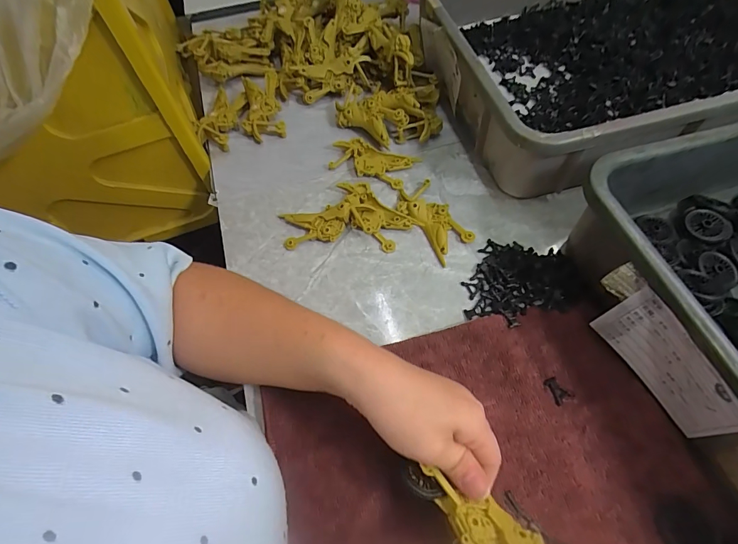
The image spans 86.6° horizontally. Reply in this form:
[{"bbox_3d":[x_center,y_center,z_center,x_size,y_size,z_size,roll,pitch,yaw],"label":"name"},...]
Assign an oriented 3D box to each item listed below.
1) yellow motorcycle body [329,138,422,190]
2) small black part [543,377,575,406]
[{"bbox_3d":[0.001,-0.133,0.466,0.102,0.014,0.046,23,64,15],"label":"yellow motorcycle body"},{"bbox_3d":[0.158,0.098,0.327,0.019,0.004,0.021,-27,62,-13],"label":"small black part"}]

